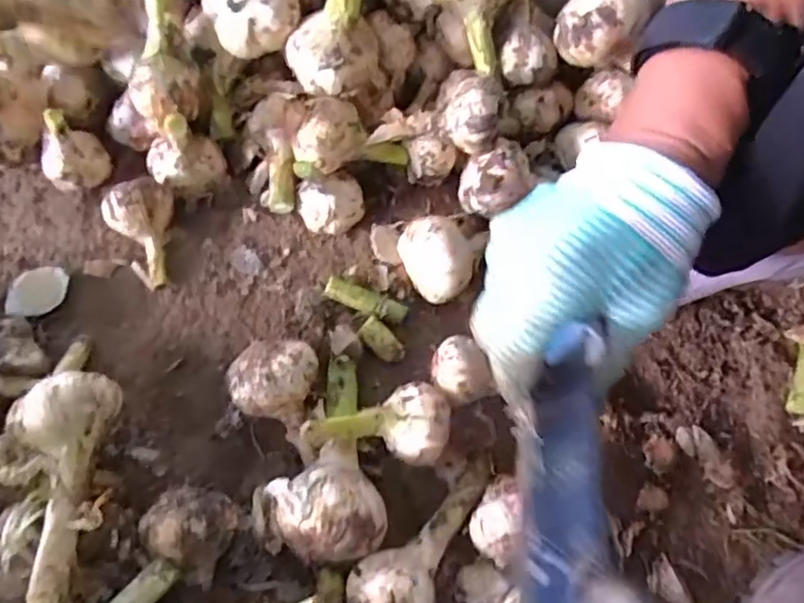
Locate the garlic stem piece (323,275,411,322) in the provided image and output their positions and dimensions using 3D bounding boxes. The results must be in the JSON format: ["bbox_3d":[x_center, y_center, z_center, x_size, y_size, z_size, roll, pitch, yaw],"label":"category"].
[{"bbox_3d":[-0.026,0.000,0.432,0.061,0.017,0.017,23,70,6],"label":"garlic stem piece"}]

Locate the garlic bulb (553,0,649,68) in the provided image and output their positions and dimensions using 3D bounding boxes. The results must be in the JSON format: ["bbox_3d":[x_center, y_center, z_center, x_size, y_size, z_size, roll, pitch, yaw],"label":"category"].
[{"bbox_3d":[0.136,-0.196,0.417,0.052,0.051,0.054,1,69,-2],"label":"garlic bulb"}]

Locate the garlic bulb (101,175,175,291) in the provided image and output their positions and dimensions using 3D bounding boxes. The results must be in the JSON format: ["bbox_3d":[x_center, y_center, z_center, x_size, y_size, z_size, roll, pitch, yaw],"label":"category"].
[{"bbox_3d":[-0.176,-0.048,0.429,0.046,0.052,0.059,-26,72,-12],"label":"garlic bulb"}]

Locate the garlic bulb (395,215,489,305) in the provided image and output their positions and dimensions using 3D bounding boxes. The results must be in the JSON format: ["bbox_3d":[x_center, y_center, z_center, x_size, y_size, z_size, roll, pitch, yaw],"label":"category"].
[{"bbox_3d":[0.025,-0.028,0.425,0.053,0.054,0.056,2,69,-2],"label":"garlic bulb"}]

